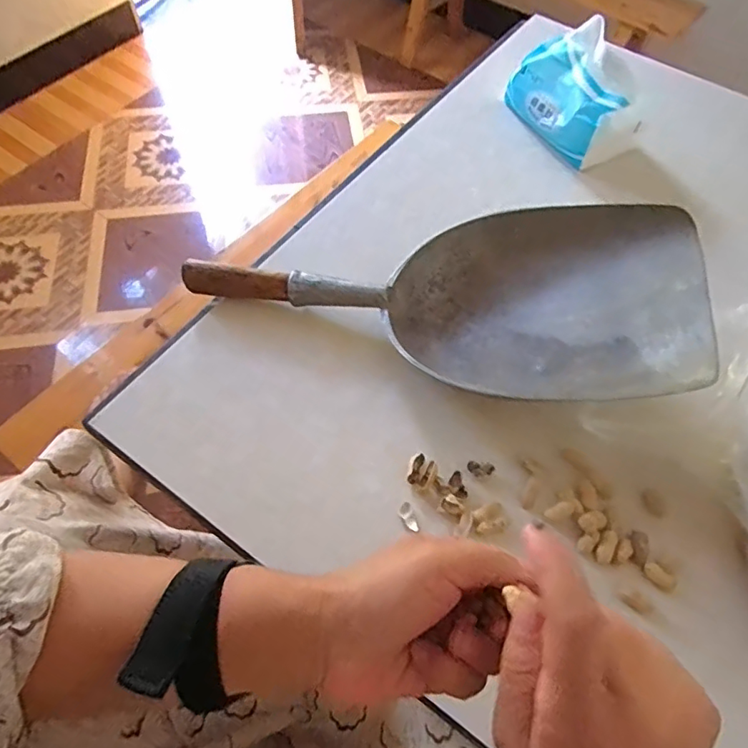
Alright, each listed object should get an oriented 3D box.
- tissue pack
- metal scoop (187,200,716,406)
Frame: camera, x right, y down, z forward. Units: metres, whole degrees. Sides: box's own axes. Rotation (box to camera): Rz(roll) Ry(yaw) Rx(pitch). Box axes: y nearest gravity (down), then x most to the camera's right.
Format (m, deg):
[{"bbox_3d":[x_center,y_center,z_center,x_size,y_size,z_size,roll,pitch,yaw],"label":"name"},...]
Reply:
[{"bbox_3d":[0.218,-0.302,0.572,0.079,0.097,0.143,-29,67,-17],"label":"tissue pack"},{"bbox_3d":[0.051,-0.086,0.454,0.413,0.085,0.176,14,62,5],"label":"metal scoop"}]

